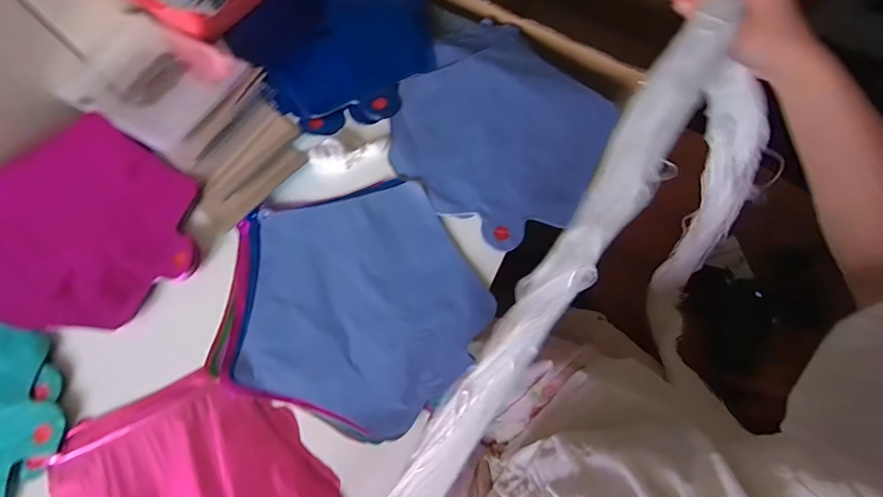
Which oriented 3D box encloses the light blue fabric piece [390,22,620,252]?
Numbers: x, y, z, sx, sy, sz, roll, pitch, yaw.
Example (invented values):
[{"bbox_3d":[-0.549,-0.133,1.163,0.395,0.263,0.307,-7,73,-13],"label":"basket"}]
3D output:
[{"bbox_3d":[0.068,-0.135,0.483,0.235,0.018,0.229,0,72,1],"label":"light blue fabric piece"}]

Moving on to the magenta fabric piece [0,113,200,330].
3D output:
[{"bbox_3d":[-0.363,-0.017,0.439,0.243,0.027,0.207,32,75,11],"label":"magenta fabric piece"}]

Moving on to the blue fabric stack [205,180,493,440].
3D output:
[{"bbox_3d":[-0.082,0.042,0.418,0.244,0.008,0.230,19,73,7],"label":"blue fabric stack"}]

